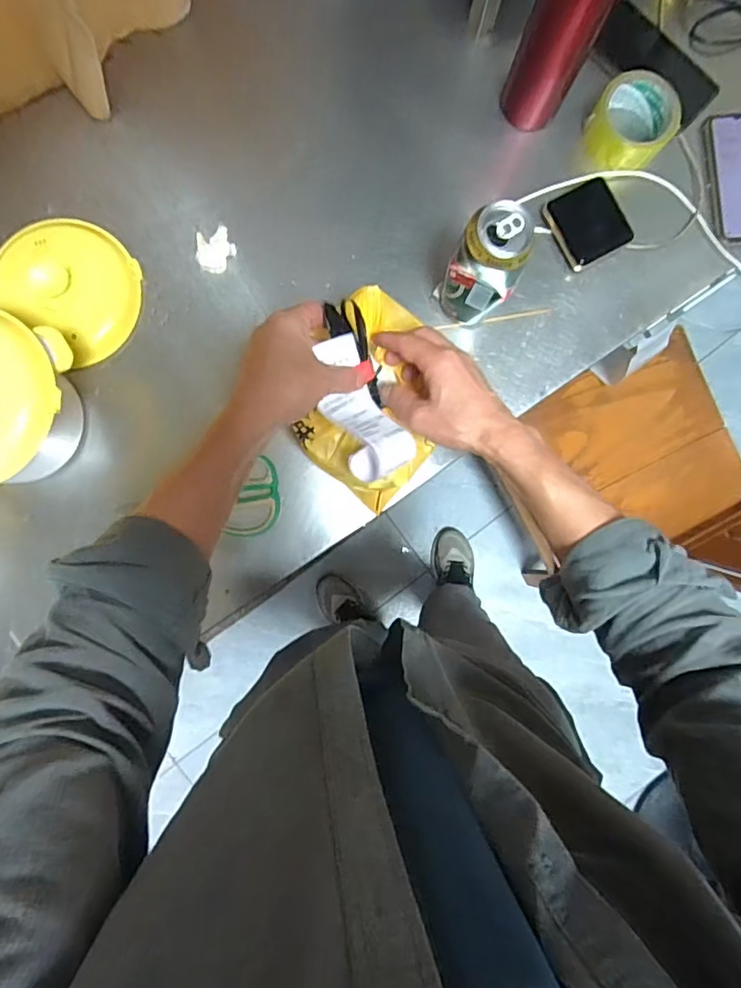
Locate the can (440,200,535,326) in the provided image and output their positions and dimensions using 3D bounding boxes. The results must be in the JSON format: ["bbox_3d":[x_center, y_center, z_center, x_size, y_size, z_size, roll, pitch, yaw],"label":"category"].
[{"bbox_3d":[0.120,-0.235,0.575,0.072,0.172,0.056,33,87,-1],"label":"can"}]

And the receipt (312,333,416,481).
[{"bbox_3d":[-0.009,-0.077,0.498,0.063,0.042,0.126,-25,90,-3],"label":"receipt"}]

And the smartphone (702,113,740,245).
[{"bbox_3d":[0.466,-0.395,0.673,0.086,0.010,0.164,-8,89,-3],"label":"smartphone"}]

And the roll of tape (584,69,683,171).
[{"bbox_3d":[0.316,-0.448,0.658,0.092,0.052,0.097,0,88,-3],"label":"roll of tape"}]

